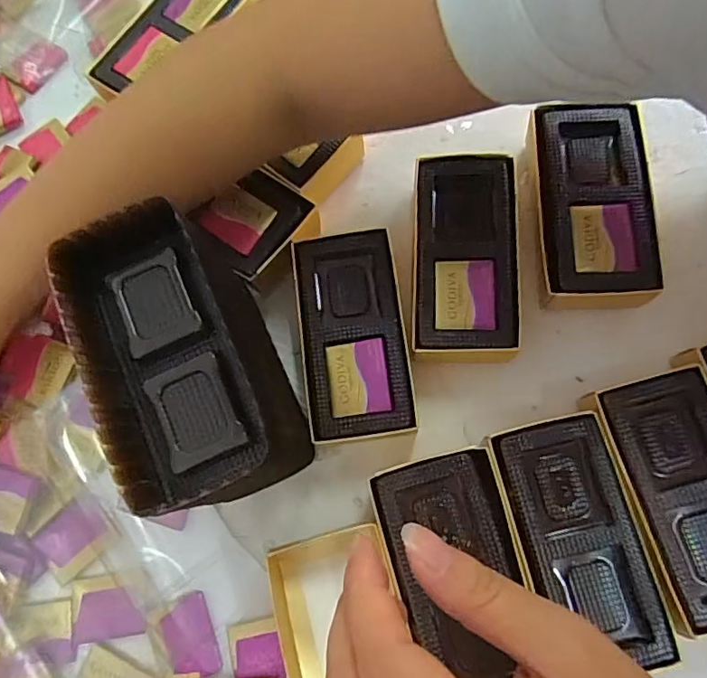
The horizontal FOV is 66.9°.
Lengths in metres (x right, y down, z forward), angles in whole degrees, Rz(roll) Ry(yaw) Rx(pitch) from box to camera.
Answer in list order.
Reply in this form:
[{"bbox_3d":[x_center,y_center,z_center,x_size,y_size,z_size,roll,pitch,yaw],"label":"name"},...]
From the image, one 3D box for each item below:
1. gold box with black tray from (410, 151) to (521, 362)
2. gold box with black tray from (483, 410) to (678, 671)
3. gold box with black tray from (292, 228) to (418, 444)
[{"bbox_3d":[0.062,-0.045,0.303,0.056,0.030,0.120,1,76,6],"label":"gold box with black tray"},{"bbox_3d":[0.106,0.097,0.264,0.059,0.032,0.109,-16,75,1],"label":"gold box with black tray"},{"bbox_3d":[-0.001,-0.001,0.299,0.054,0.030,0.112,-8,75,3],"label":"gold box with black tray"}]

